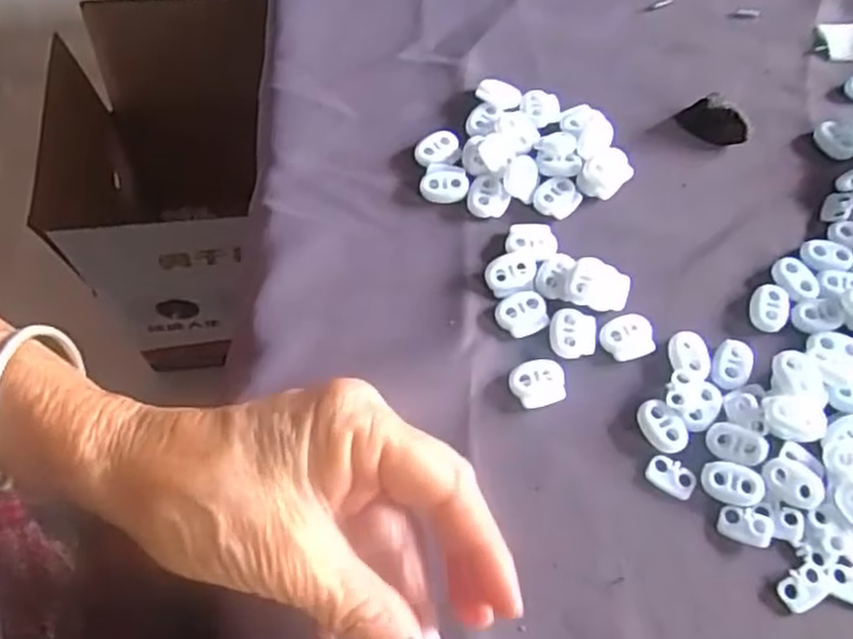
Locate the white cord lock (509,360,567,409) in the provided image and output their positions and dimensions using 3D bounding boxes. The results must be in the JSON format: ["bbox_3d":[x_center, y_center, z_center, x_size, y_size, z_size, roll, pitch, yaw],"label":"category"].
[{"bbox_3d":[0.046,0.027,0.296,0.022,0.005,0.018,-7,63,-3],"label":"white cord lock"}]

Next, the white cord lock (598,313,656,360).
[{"bbox_3d":[0.085,0.008,0.305,0.022,0.004,0.018,-20,65,-9],"label":"white cord lock"}]

